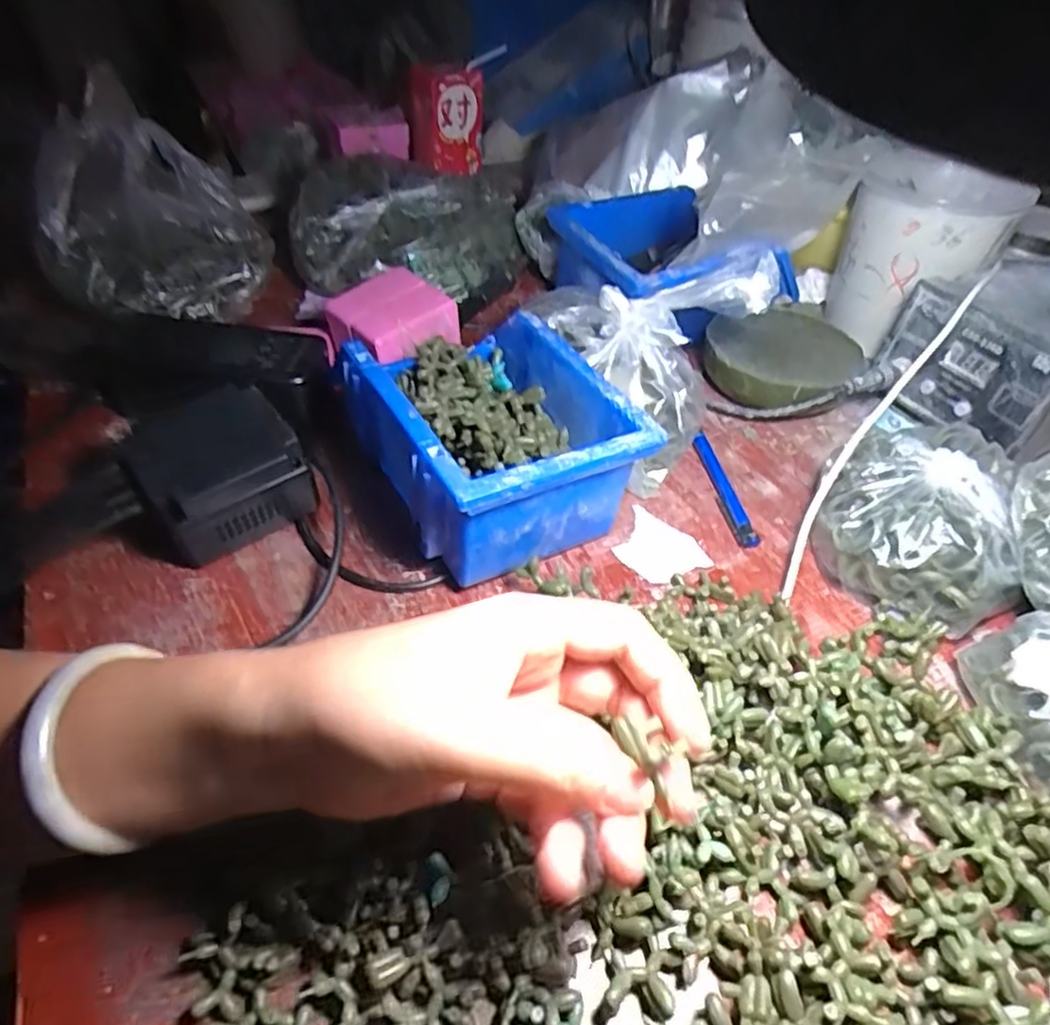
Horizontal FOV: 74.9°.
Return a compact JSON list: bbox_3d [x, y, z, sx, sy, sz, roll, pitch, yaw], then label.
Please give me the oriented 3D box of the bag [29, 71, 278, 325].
[{"bbox_3d":[-0.277,-0.221,0.510,0.151,0.121,0.112,-12,46,-15],"label":"bag"}]

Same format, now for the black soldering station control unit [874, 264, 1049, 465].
[{"bbox_3d":[0.338,-0.111,0.470,0.144,0.072,0.112,-20,49,-21],"label":"black soldering station control unit"}]

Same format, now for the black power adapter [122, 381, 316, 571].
[{"bbox_3d":[-0.171,-0.023,0.381,0.083,0.054,0.078,-22,50,-23],"label":"black power adapter"}]

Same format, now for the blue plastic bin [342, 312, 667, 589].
[{"bbox_3d":[-0.022,-0.045,0.394,0.122,0.083,0.158,-23,50,-24],"label":"blue plastic bin"}]

